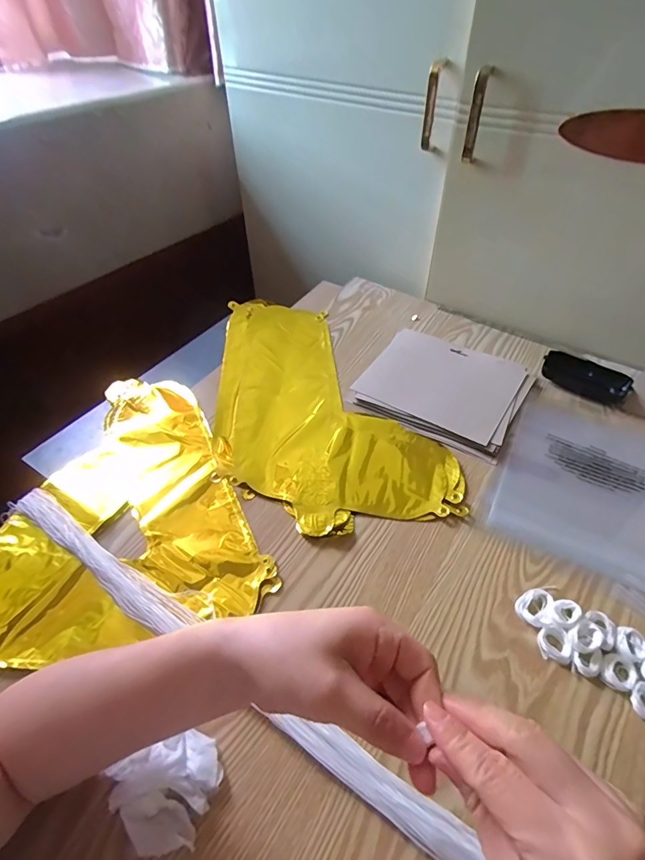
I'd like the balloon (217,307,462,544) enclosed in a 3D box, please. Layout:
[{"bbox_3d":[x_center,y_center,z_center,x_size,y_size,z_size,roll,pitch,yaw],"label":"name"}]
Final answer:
[{"bbox_3d":[-0.030,-0.040,0.585,0.231,0.017,0.435,-20,50,-18],"label":"balloon"}]

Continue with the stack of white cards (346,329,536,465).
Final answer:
[{"bbox_3d":[0.165,-0.061,0.609,0.203,0.012,0.182,25,51,22],"label":"stack of white cards"}]

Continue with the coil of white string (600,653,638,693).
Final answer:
[{"bbox_3d":[0.246,0.201,0.367,0.026,0.006,0.029,32,54,27],"label":"coil of white string"}]

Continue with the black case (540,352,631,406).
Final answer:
[{"bbox_3d":[0.360,-0.074,0.605,0.107,0.025,0.047,24,51,21],"label":"black case"}]

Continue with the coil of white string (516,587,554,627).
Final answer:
[{"bbox_3d":[0.196,0.162,0.404,0.037,0.009,0.030,-32,54,-27],"label":"coil of white string"}]

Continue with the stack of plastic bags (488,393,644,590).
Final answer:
[{"bbox_3d":[0.324,0.059,0.510,0.216,0.007,0.246,21,50,18],"label":"stack of plastic bags"}]

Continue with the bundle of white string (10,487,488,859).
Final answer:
[{"bbox_3d":[0.013,0.239,0.329,0.808,0.018,0.046,27,52,23],"label":"bundle of white string"}]

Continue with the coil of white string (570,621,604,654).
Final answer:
[{"bbox_3d":[0.225,0.178,0.379,0.026,0.012,0.021,-22,51,-20],"label":"coil of white string"}]

